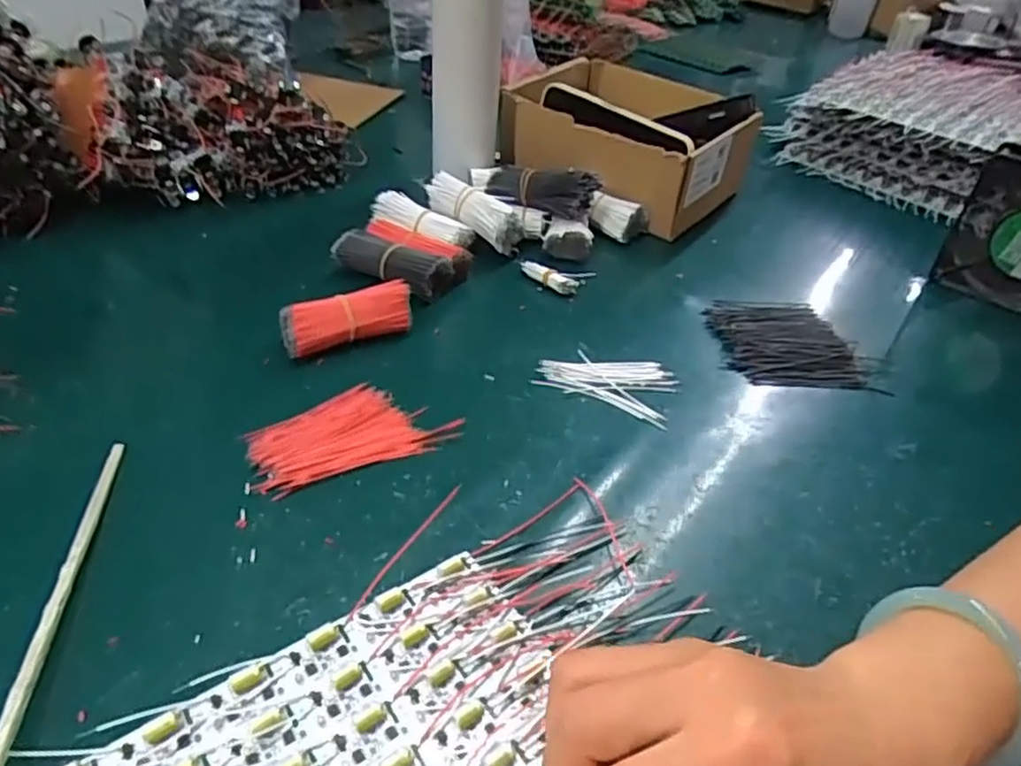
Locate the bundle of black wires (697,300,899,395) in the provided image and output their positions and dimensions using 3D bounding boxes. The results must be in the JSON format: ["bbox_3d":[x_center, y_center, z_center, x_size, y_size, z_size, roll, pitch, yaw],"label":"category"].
[{"bbox_3d":[0.209,-0.033,0.519,0.110,0.016,0.099,5,40,-1],"label":"bundle of black wires"}]

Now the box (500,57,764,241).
[{"bbox_3d":[0.110,-0.250,0.706,0.232,0.105,0.171,30,45,26],"label":"box"}]

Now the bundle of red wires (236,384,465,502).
[{"bbox_3d":[-0.099,0.028,0.422,0.119,0.007,0.066,-16,45,-24],"label":"bundle of red wires"}]

